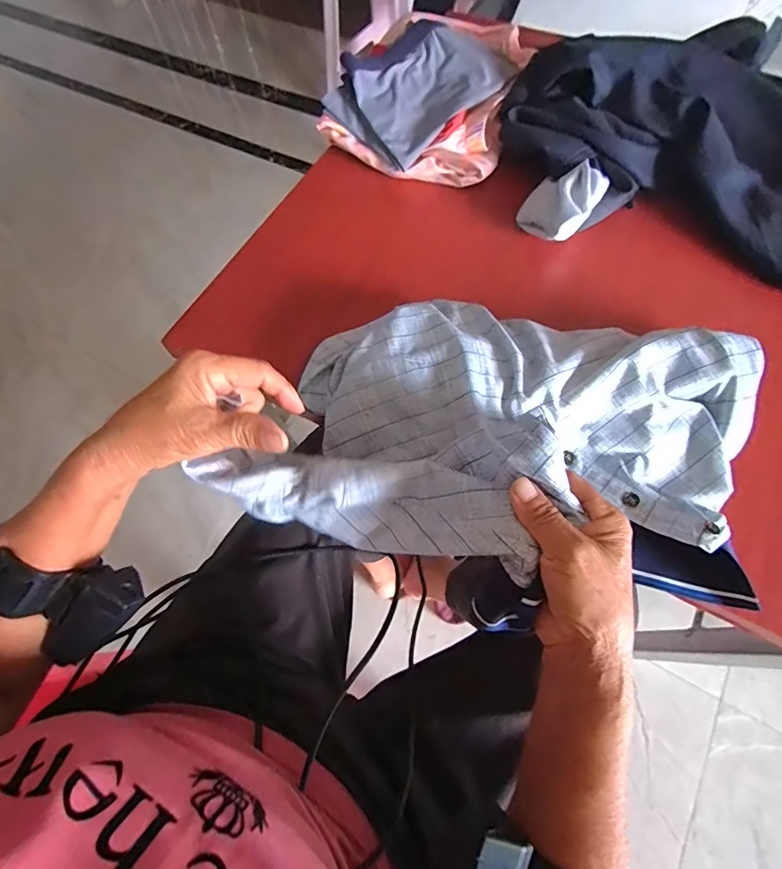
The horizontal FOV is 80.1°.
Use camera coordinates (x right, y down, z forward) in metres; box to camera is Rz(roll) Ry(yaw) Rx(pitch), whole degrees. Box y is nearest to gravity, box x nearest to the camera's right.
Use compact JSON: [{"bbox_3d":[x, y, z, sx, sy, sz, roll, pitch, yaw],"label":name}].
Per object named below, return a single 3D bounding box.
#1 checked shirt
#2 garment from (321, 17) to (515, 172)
[{"bbox_3d":[0.090,-0.015,0.355,0.380,0.099,0.229,11,67,8],"label":"checked shirt"},{"bbox_3d":[0.037,-0.417,0.556,0.200,0.051,0.134,-40,70,-14],"label":"garment"}]

